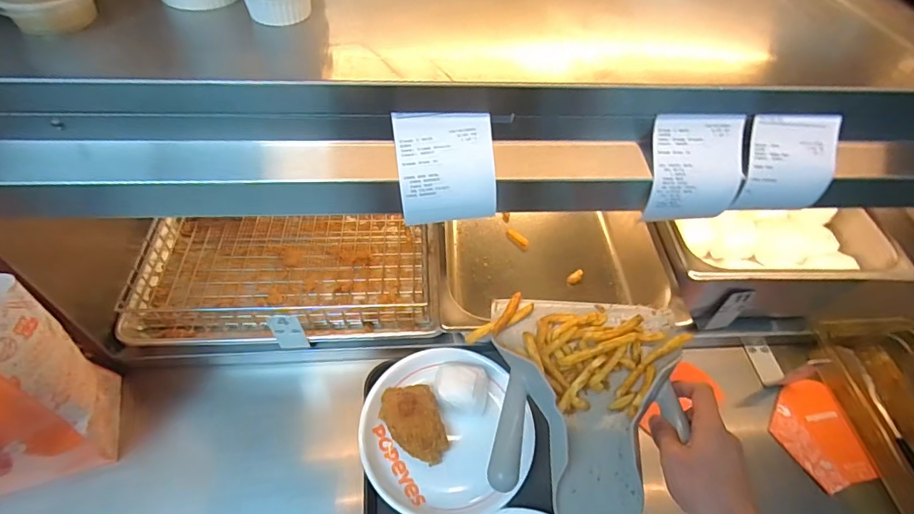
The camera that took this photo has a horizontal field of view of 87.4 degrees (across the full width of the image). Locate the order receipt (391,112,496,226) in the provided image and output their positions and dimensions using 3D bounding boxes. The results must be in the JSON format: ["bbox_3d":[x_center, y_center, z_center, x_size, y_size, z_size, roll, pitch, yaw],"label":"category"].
[{"bbox_3d":[-0.007,-0.073,0.394,0.081,0.087,0.012,-5,10,-4],"label":"order receipt"}]

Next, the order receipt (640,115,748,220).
[{"bbox_3d":[0.208,-0.079,0.420,0.079,0.071,0.055,-4,53,-8],"label":"order receipt"}]

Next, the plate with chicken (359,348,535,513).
[{"bbox_3d":[-0.013,0.223,0.618,0.213,0.056,0.207,2,52,-3],"label":"plate with chicken"}]

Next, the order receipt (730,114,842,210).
[{"bbox_3d":[0.290,-0.082,0.421,0.078,0.080,0.015,-1,13,-4],"label":"order receipt"}]

